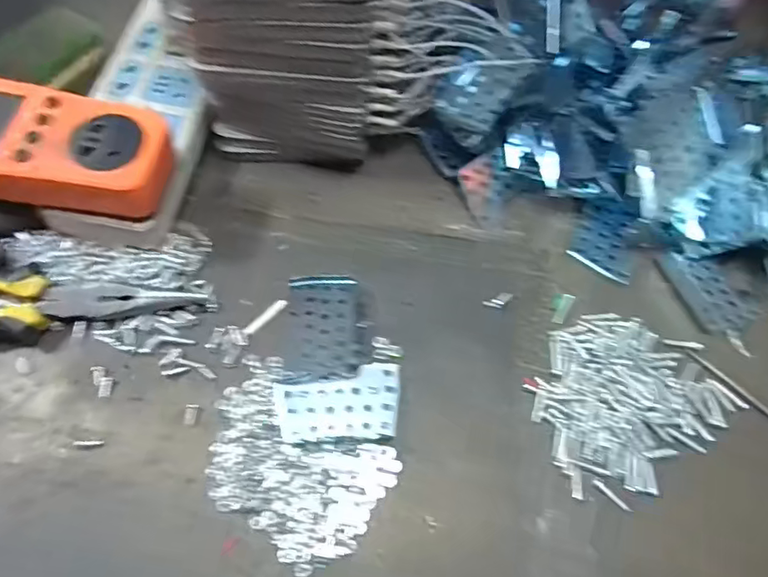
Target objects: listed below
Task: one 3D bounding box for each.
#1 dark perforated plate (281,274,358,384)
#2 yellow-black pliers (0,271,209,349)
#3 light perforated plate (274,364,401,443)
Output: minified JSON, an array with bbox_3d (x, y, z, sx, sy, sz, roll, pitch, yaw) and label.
[{"bbox_3d":[-0.039,0.023,0.341,0.043,0.018,0.070,0,64,-3],"label":"dark perforated plate"},{"bbox_3d":[-0.213,0.014,0.326,0.185,0.030,0.051,5,64,-1],"label":"yellow-black pliers"},{"bbox_3d":[-0.026,0.067,0.323,0.071,0.010,0.042,-3,65,-4],"label":"light perforated plate"}]

